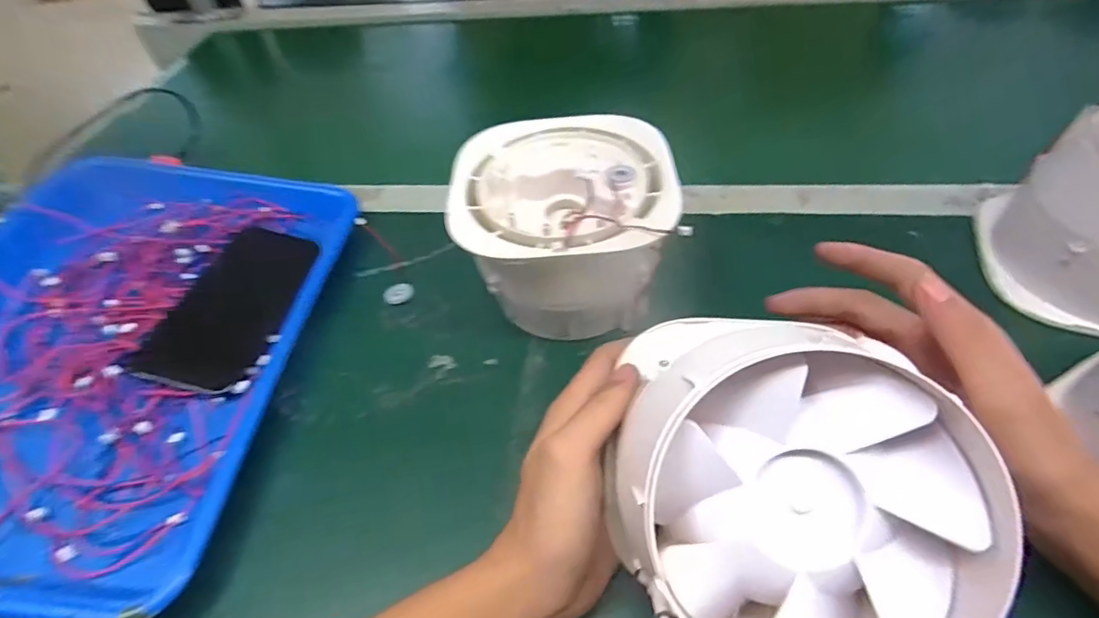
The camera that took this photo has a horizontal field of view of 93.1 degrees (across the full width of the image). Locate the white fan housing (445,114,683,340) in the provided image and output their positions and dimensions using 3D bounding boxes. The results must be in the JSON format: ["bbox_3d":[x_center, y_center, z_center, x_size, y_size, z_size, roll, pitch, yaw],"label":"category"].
[{"bbox_3d":[0.010,-0.055,0.359,0.137,0.092,0.130,-7,50,0],"label":"white fan housing"}]

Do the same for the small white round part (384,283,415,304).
[{"bbox_3d":[-0.118,-0.013,0.407,0.022,0.006,0.018,-16,50,-7],"label":"small white round part"}]

